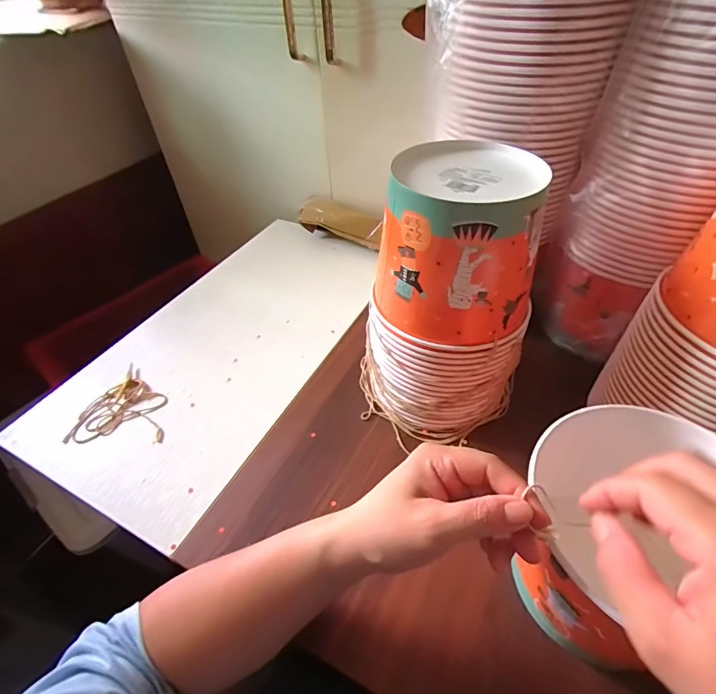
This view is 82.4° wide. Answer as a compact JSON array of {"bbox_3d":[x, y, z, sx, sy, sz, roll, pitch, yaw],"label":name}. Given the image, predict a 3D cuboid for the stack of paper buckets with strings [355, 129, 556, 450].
[{"bbox_3d":[0.085,-0.046,0.422,0.159,0.254,0.153,1,46,4],"label":"stack of paper buckets with strings"}]

